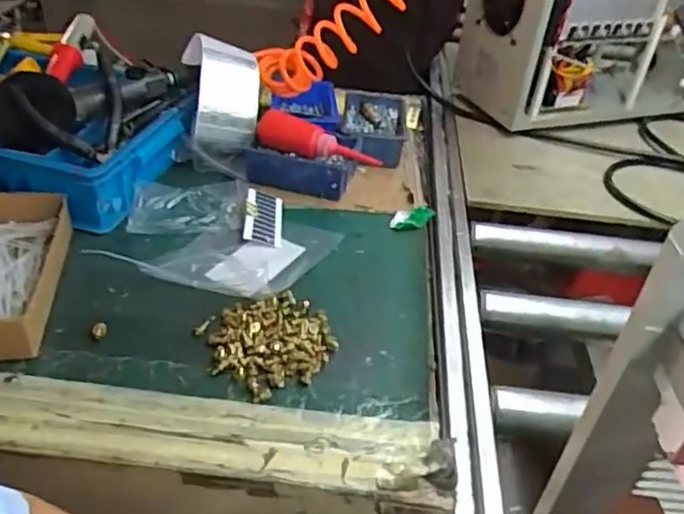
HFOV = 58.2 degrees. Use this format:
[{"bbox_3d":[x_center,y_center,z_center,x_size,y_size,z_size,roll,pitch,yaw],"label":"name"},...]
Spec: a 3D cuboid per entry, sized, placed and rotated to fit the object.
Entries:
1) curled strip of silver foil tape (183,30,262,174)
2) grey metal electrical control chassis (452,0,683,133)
[{"bbox_3d":[-0.162,-0.208,0.836,0.097,0.045,0.177,-3,83,-11],"label":"curled strip of silver foil tape"},{"bbox_3d":[0.456,-0.423,1.095,0.496,0.294,0.246,-12,40,-22],"label":"grey metal electrical control chassis"}]

